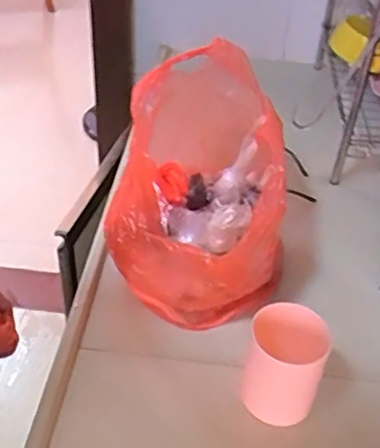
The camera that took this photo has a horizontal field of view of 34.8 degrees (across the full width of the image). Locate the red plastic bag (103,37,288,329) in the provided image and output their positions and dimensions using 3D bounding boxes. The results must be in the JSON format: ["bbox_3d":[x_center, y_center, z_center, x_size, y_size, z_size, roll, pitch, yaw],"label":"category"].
[{"bbox_3d":[0.008,-0.030,0.647,0.170,0.235,0.237,6,39,3],"label":"red plastic bag"}]

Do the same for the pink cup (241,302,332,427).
[{"bbox_3d":[0.083,0.129,0.547,0.067,0.106,0.066,2,39,-2],"label":"pink cup"}]

